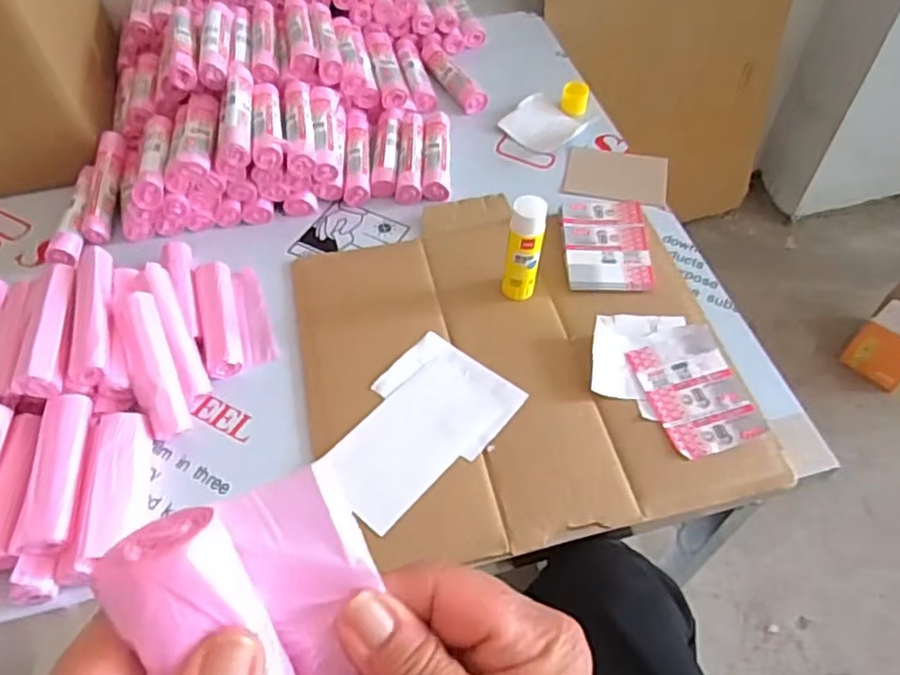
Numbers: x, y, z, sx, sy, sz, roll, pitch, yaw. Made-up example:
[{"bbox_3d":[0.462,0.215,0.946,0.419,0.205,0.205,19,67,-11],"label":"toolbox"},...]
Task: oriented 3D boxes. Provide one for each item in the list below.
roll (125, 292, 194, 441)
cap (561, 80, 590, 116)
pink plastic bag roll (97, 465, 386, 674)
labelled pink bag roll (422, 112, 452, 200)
[{"bbox_3d":[-0.242,0.023,0.550,0.032,0.020,0.121,-18,80,-8],"label":"roll"},{"bbox_3d":[0.150,-0.286,0.806,0.031,0.029,0.026,10,54,8],"label":"cap"},{"bbox_3d":[-0.043,0.099,0.191,0.056,0.124,0.031,-18,16,-8],"label":"pink plastic bag roll"},{"bbox_3d":[-0.013,-0.201,0.736,0.028,0.022,0.128,0,53,1],"label":"labelled pink bag roll"}]

